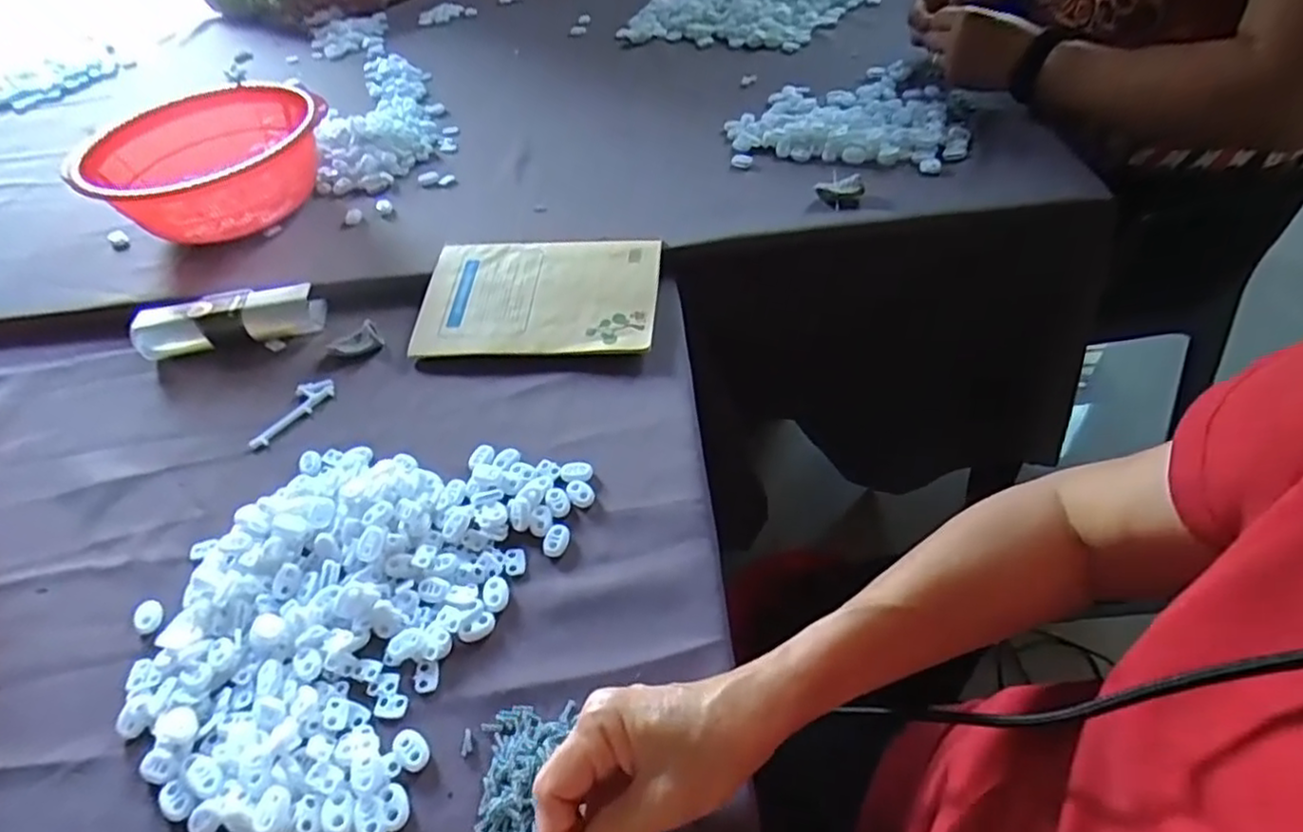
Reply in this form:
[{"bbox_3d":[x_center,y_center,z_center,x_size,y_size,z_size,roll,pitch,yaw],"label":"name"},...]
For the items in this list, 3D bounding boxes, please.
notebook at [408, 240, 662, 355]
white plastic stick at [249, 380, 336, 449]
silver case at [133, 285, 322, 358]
[{"bbox_3d":[-0.098,-0.107,0.605,0.204,0.010,0.133,2,56,9],"label":"notebook"},{"bbox_3d":[-0.291,-0.004,0.557,0.026,0.005,0.078,26,56,27],"label":"white plastic stick"},{"bbox_3d":[-0.380,-0.086,0.624,0.161,0.037,0.048,-12,47,-4],"label":"silver case"}]

